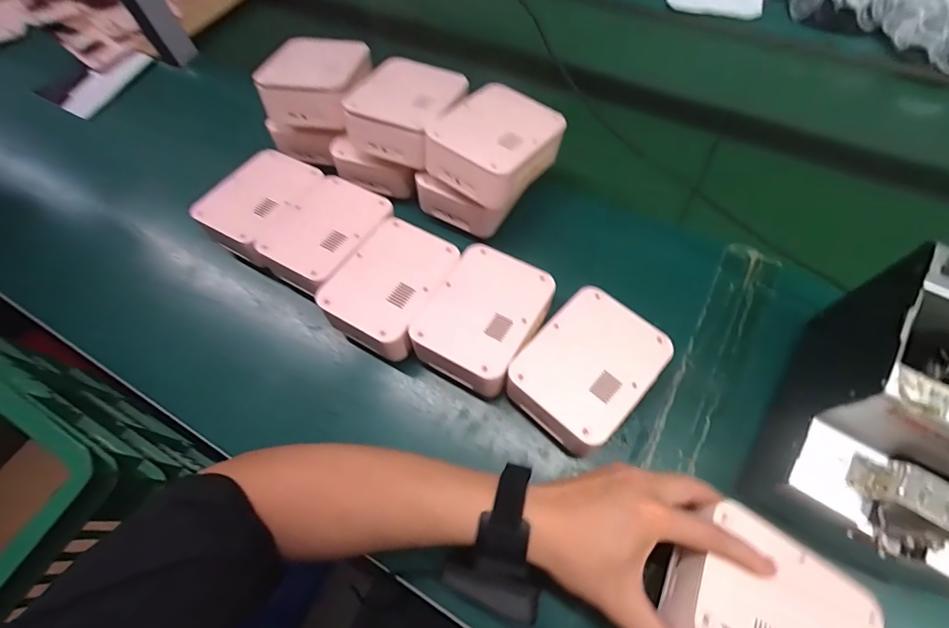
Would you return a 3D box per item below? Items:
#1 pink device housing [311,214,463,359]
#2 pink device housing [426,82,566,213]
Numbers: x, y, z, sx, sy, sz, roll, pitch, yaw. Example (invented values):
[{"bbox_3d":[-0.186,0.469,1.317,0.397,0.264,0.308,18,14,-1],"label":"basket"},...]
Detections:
[{"bbox_3d":[-0.082,-0.028,0.438,0.101,0.044,0.130,30,68,17],"label":"pink device housing"},{"bbox_3d":[0.022,-0.179,0.441,0.102,0.059,0.127,31,67,18],"label":"pink device housing"}]

